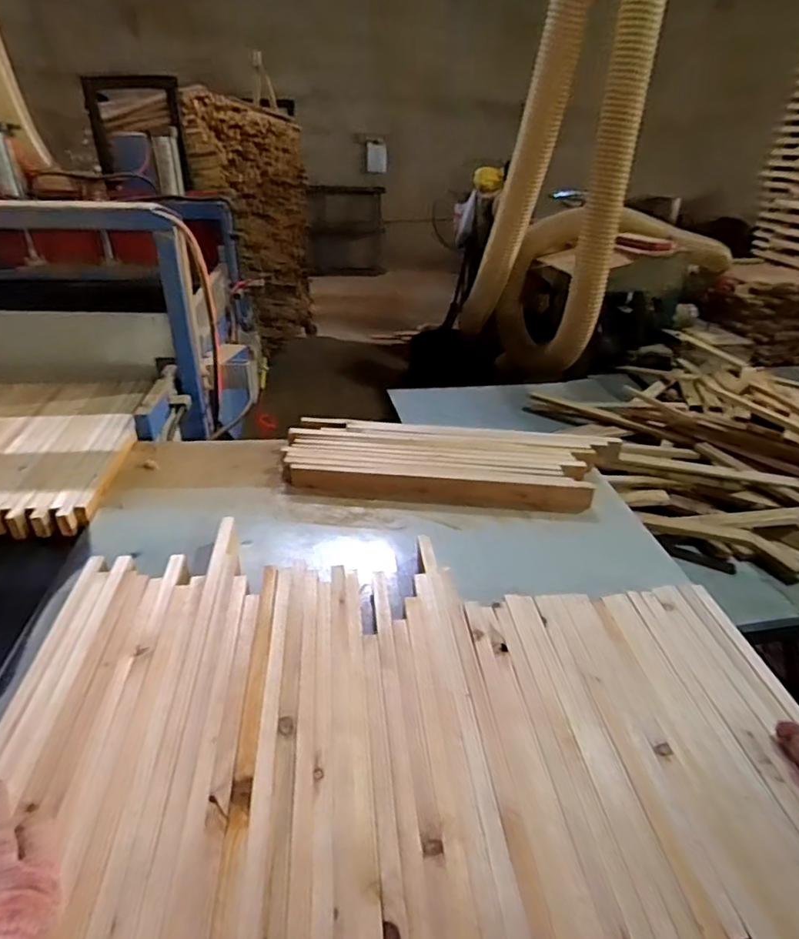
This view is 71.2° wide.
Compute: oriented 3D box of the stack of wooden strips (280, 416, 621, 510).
[{"bbox_3d":[0.102,-0.013,0.989,0.597,0.070,0.212,2,31,0],"label":"stack of wooden strips"}]

